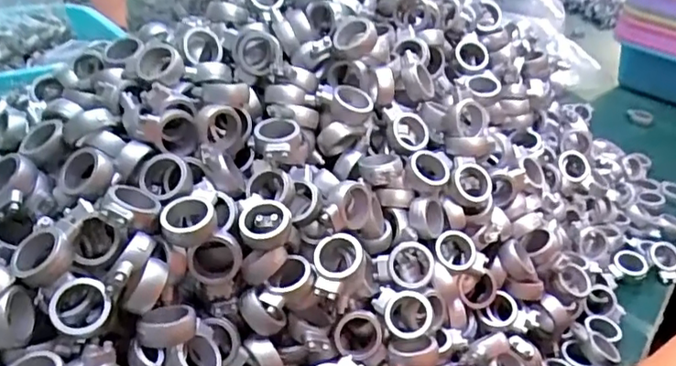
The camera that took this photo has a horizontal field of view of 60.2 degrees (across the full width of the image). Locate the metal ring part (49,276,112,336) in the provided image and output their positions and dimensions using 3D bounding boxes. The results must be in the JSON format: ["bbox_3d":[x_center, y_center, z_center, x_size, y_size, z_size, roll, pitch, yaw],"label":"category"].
[{"bbox_3d":[-0.114,0.054,0.258,0.025,0.009,0.025,14,70,-6],"label":"metal ring part"}]

